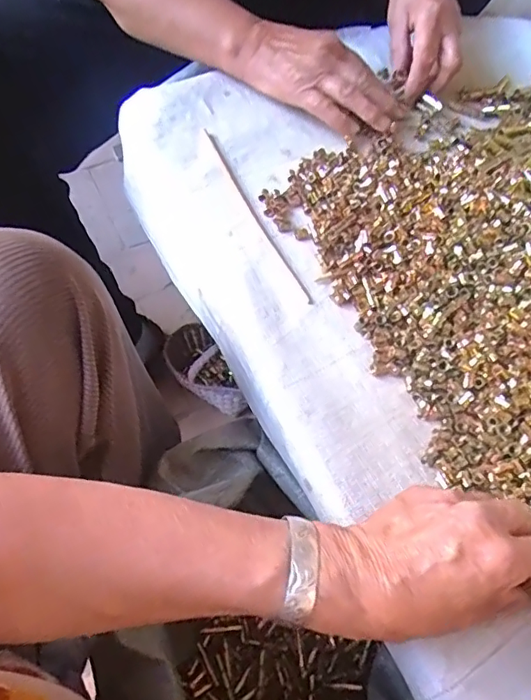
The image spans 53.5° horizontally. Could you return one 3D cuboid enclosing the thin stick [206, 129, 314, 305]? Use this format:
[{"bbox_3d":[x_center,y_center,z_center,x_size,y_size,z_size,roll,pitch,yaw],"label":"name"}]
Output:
[{"bbox_3d":[-0.011,-0.130,0.481,0.009,0.004,0.225,-22,64,-13],"label":"thin stick"}]

